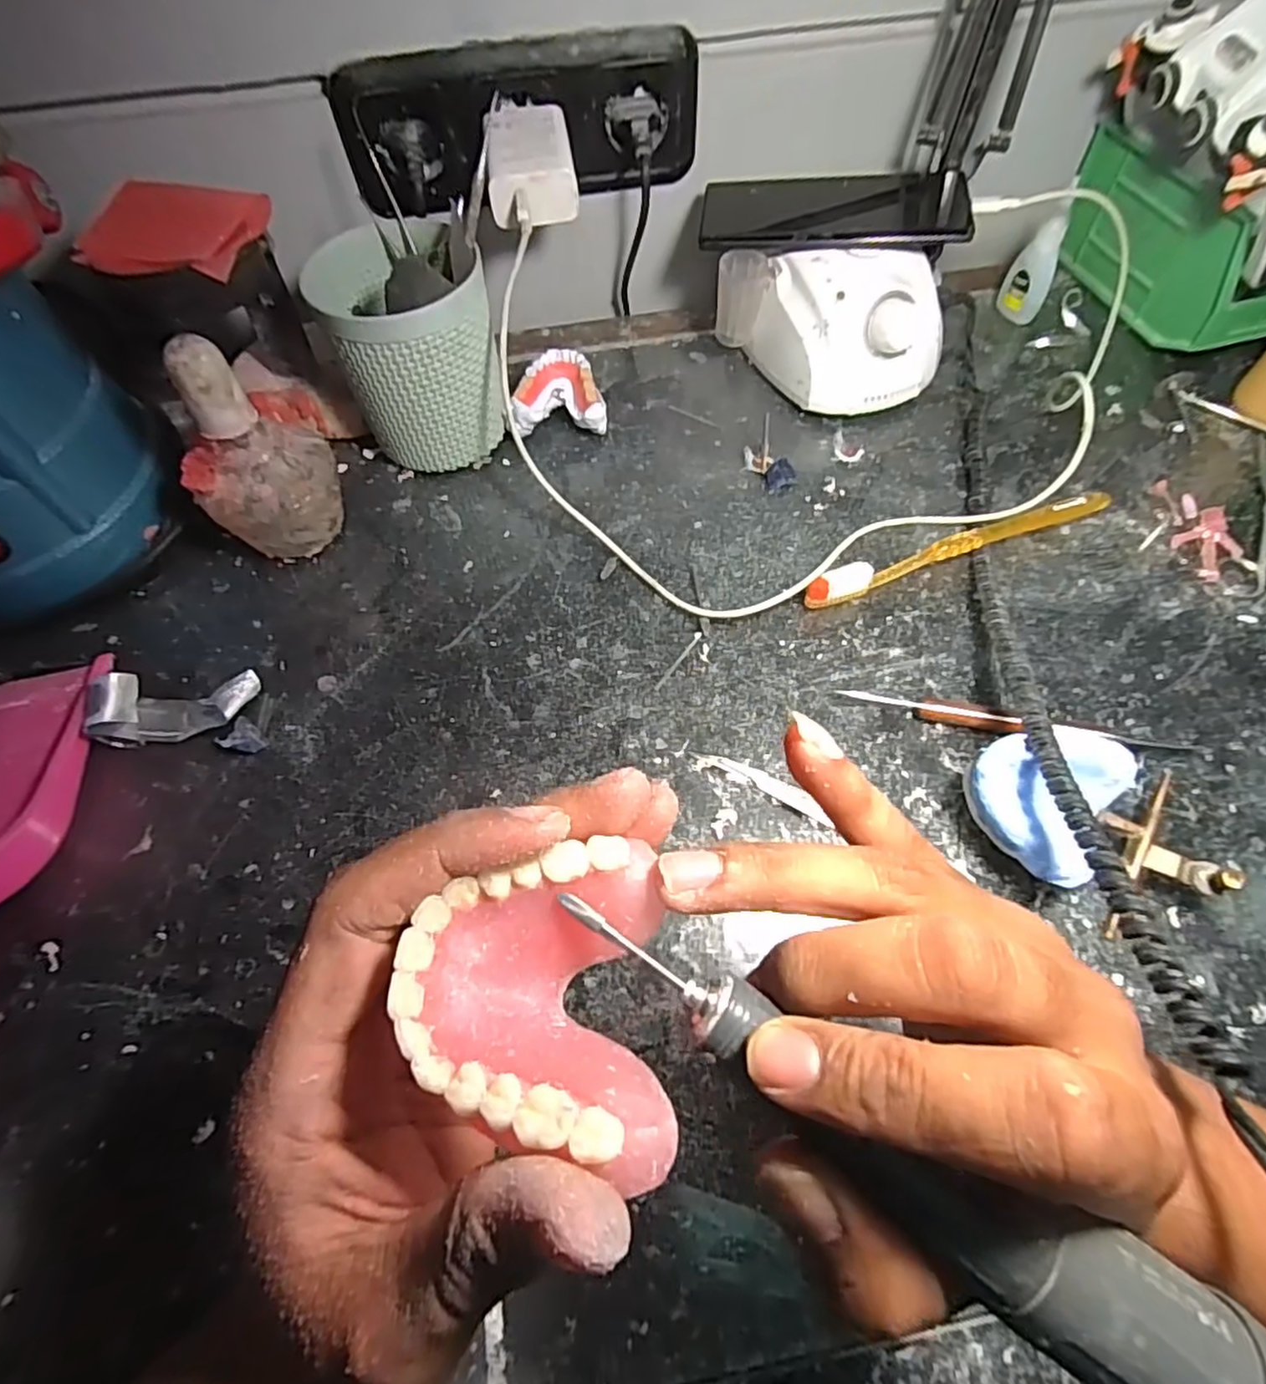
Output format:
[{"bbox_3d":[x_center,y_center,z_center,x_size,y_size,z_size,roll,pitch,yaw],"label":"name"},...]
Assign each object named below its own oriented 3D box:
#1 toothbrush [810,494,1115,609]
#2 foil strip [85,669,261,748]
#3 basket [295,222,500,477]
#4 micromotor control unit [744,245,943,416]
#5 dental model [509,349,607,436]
[{"bbox_3d":[0.185,-0.082,0.378,0.188,0.019,0.013,-18,62,-8],"label":"toothbrush"},{"bbox_3d":[-0.233,0.007,0.337,0.069,0.025,0.034,-5,61,-1],"label":"foil strip"},{"bbox_3d":[-0.131,-0.206,0.397,0.090,0.127,0.094,-27,63,-13],"label":"basket"},{"bbox_3d":[0.141,-0.230,0.428,0.112,0.079,0.074,-3,61,0],"label":"micromotor control unit"},{"bbox_3d":[-0.049,-0.196,0.443,0.058,0.035,0.055,-7,61,-2],"label":"dental model"}]

